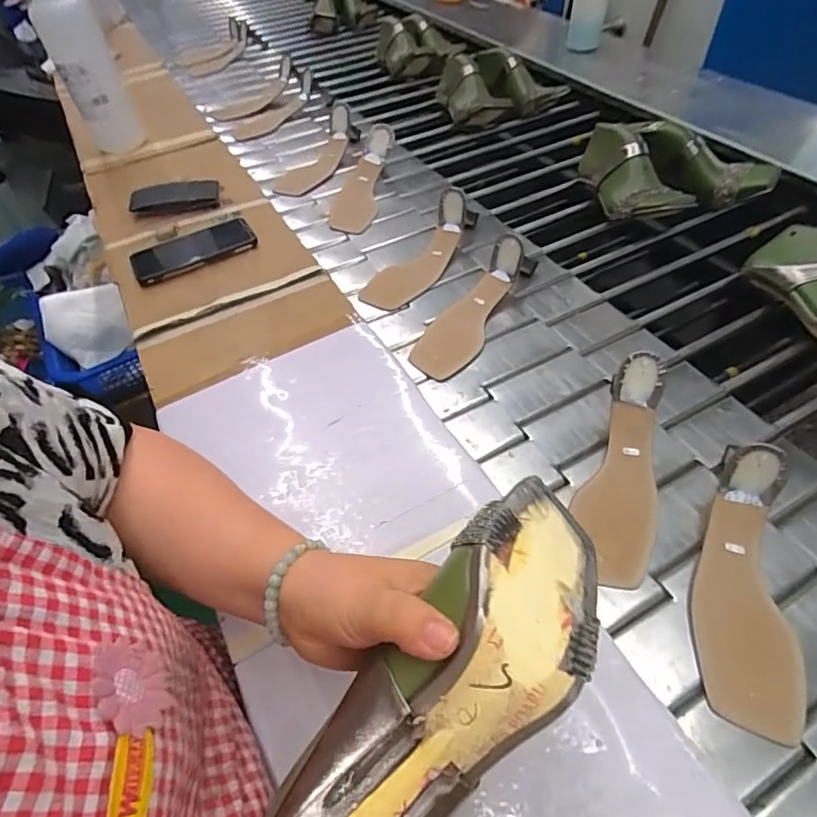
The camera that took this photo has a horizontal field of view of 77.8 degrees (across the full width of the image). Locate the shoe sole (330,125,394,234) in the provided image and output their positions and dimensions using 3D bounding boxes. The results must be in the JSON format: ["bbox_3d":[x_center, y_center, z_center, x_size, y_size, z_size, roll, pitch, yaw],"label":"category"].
[{"bbox_3d":[-0.087,-0.380,0.843,0.087,0.086,0.215,8,52,9],"label":"shoe sole"}]

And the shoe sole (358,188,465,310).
[{"bbox_3d":[0.016,-0.224,0.710,0.080,0.074,0.212,24,56,20],"label":"shoe sole"}]

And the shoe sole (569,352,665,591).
[{"bbox_3d":[0.201,0.055,0.477,0.066,0.045,0.217,12,70,12],"label":"shoe sole"}]

